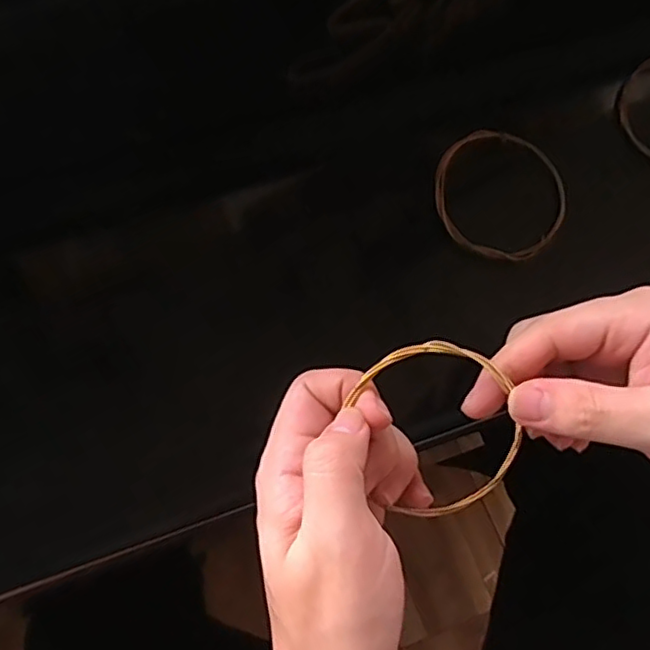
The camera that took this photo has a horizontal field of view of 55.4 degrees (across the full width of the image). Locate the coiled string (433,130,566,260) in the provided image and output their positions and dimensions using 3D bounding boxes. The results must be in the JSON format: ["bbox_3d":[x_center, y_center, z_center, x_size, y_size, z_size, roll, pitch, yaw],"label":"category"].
[{"bbox_3d":[0.095,-0.070,0.338,0.073,0.009,0.075,2,75,-7],"label":"coiled string"}]

